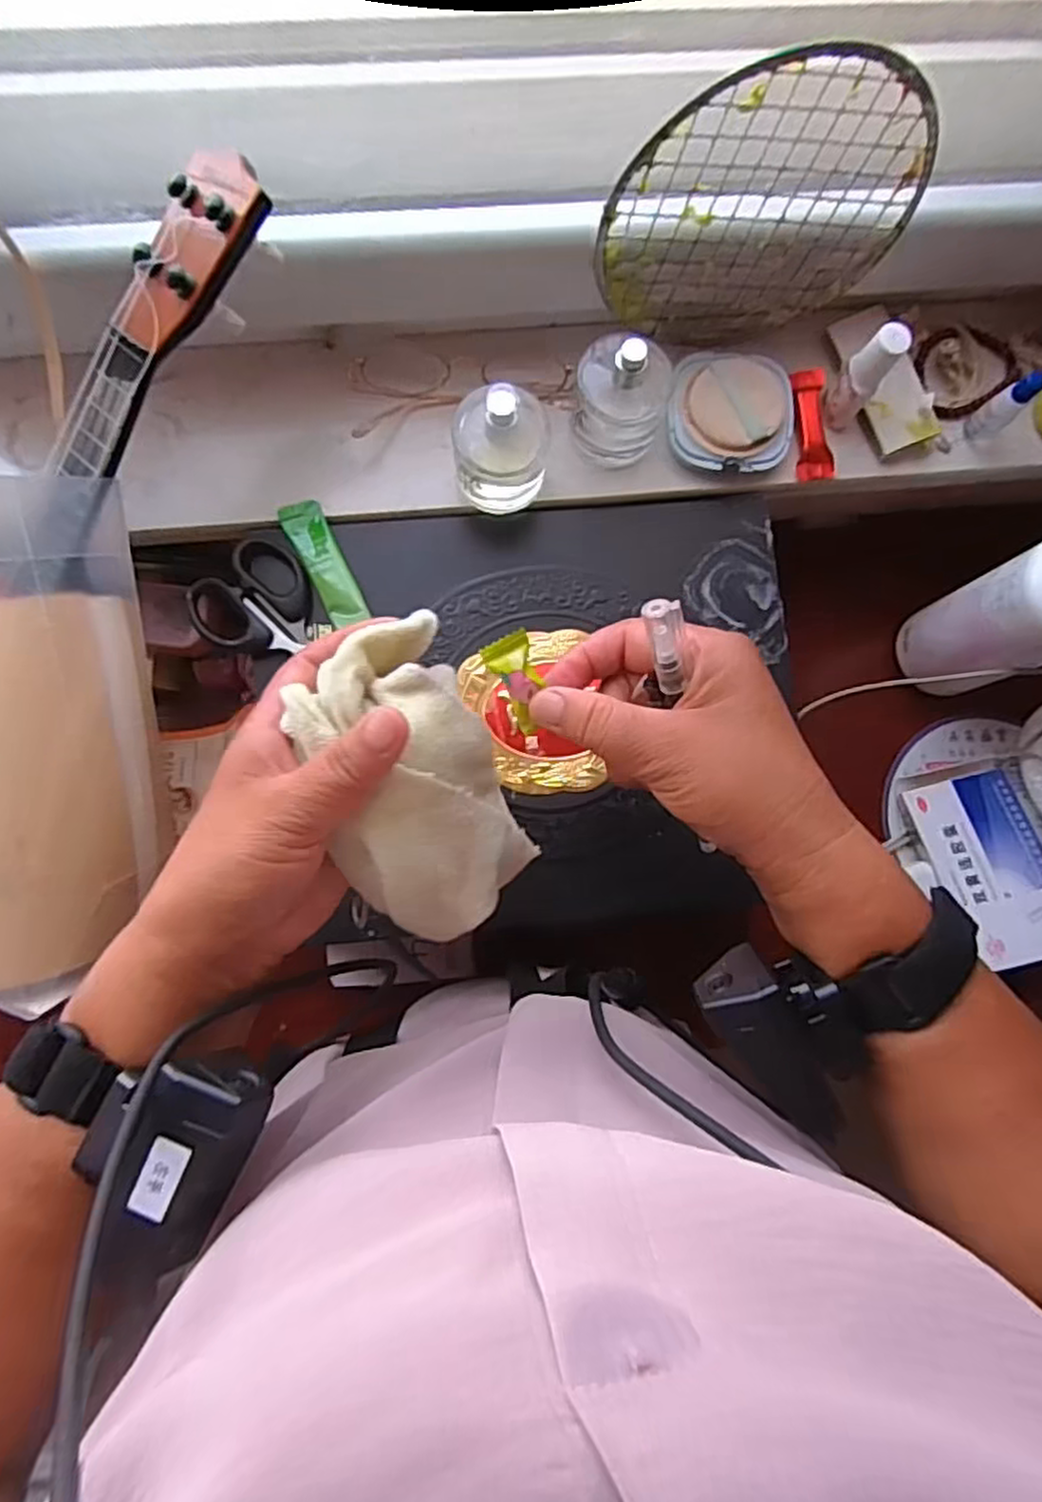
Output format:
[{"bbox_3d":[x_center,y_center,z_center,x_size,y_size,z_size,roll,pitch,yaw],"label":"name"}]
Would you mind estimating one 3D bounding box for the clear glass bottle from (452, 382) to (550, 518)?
[{"bbox_3d":[-0.010,-0.166,0.387,0.052,0.064,0.045,5,83,-3],"label":"clear glass bottle"}]

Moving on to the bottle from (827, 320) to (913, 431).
[{"bbox_3d":[0.192,-0.209,0.398,0.021,0.054,0.021,38,83,1],"label":"bottle"}]

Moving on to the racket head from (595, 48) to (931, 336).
[{"bbox_3d":[0.119,-0.264,0.359,0.153,0.141,0.016,-9,84,-4],"label":"racket head"}]

